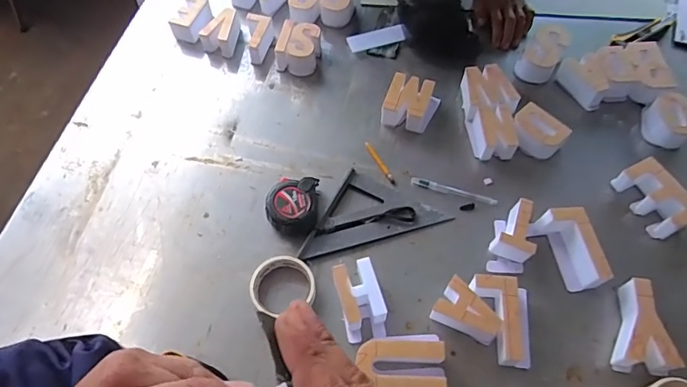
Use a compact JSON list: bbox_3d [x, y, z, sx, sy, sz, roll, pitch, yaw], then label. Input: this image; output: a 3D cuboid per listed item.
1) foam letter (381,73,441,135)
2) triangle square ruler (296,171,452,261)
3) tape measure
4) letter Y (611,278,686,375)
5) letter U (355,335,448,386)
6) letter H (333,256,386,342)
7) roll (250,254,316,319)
[{"bbox_3d":[0.118,-0.156,0.824,0.088,0.048,0.093,18,61,10],"label":"foam letter"},{"bbox_3d":[0.048,0.061,0.719,0.169,0.014,0.166,25,62,13],"label":"triangle square ruler"},{"bbox_3d":[-0.076,0.019,0.728,0.081,0.039,0.081,0,60,0],"label":"tape measure"},{"bbox_3d":[0.392,0.175,0.626,0.064,0.057,0.116,6,60,3],"label":"letter Y"},{"bbox_3d":[0.074,0.225,0.609,0.113,0.051,0.075,0,60,0],"label":"letter U"},{"bbox_3d":[0.024,0.147,0.651,0.056,0.048,0.097,-10,60,-6],"label":"letter H"},{"bbox_3d":[-0.088,0.129,0.672,0.088,0.023,0.083,0,60,0],"label":"roll"}]

